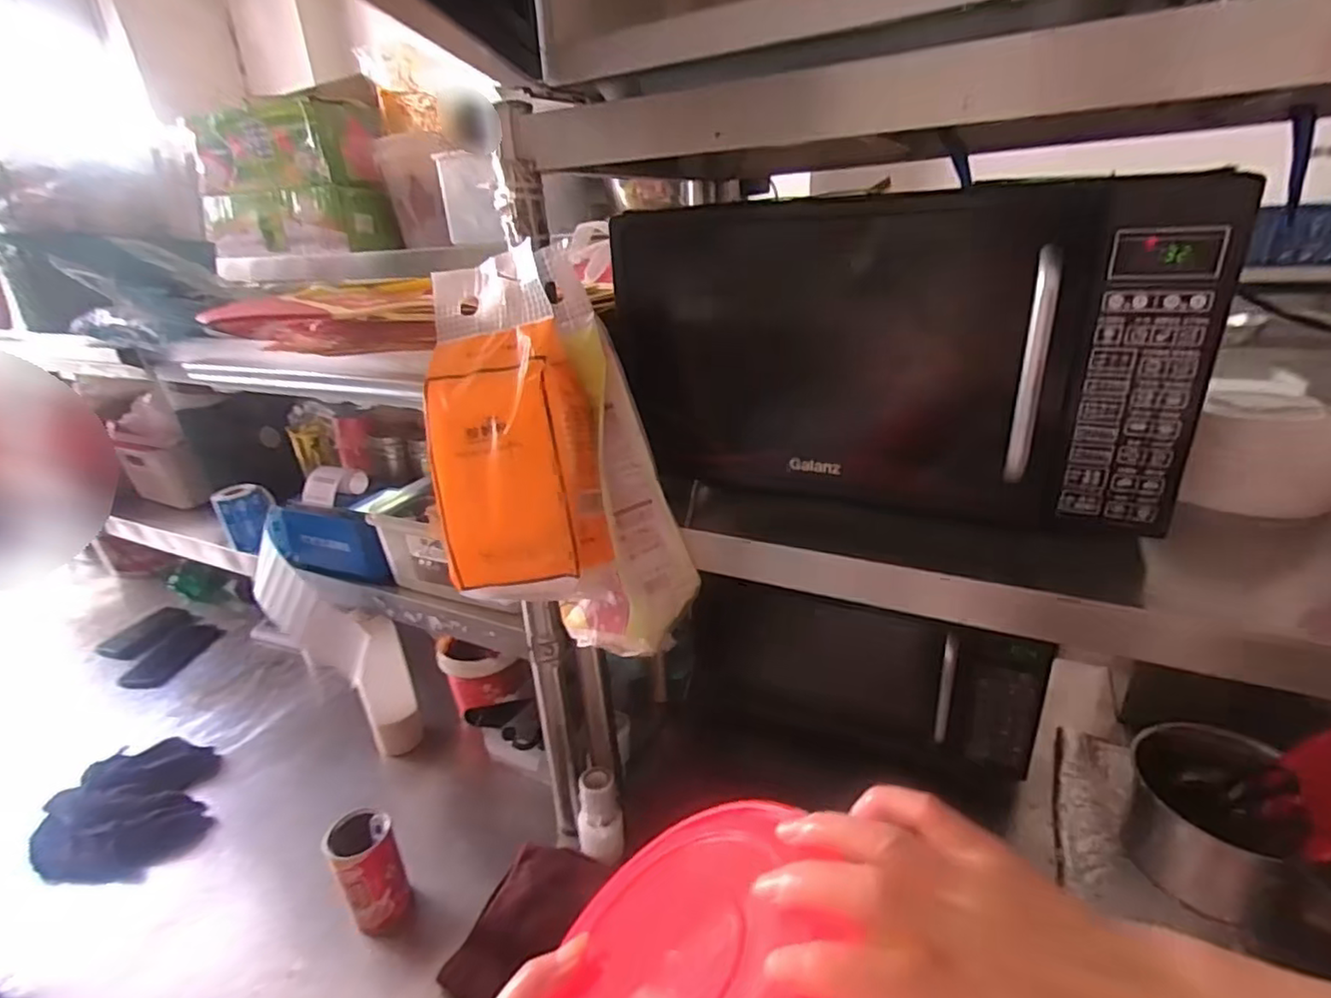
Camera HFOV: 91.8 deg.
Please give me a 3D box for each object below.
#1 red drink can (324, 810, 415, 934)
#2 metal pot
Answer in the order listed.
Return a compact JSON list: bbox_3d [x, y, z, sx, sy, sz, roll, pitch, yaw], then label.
[{"bbox_3d":[-0.321,0.400,0.700,0.061,0.124,0.063,-24,31,-38],"label":"red drink can"},{"bbox_3d":[0.577,0.340,0.694,0.136,0.124,0.144,15,30,36],"label":"metal pot"}]

